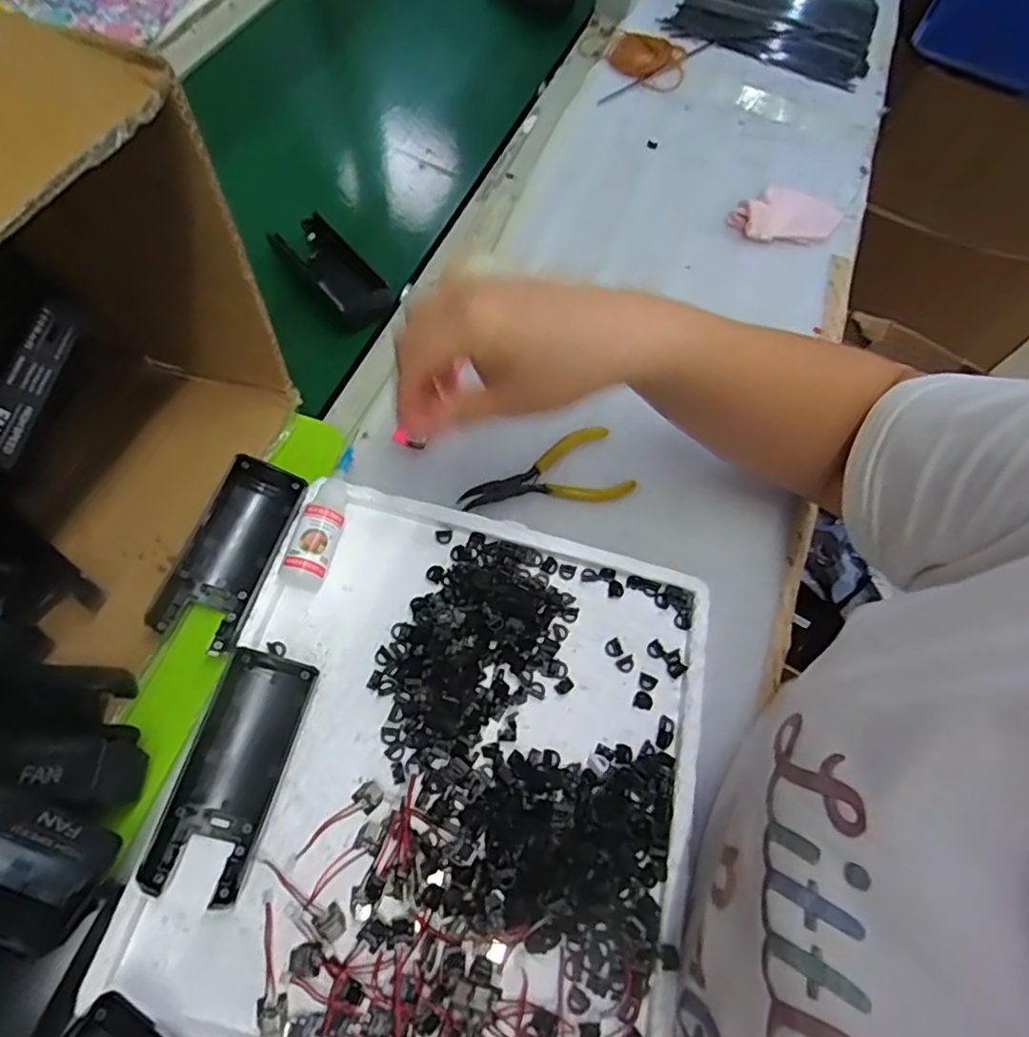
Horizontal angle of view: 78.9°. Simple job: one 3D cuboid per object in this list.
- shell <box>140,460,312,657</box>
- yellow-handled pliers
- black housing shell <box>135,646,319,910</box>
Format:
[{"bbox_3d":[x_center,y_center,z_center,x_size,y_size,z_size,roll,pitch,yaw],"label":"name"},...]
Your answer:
[{"bbox_3d":[-0.160,0.019,0.354,0.045,0.026,0.106,27,63,-15],"label":"shell"},{"bbox_3d":[0.021,-0.036,0.429,0.116,0.010,0.055,-5,64,-9],"label":"yellow-handled pliers"},{"bbox_3d":[-0.137,0.121,0.307,0.043,0.019,0.110,12,62,-1],"label":"black housing shell"}]

